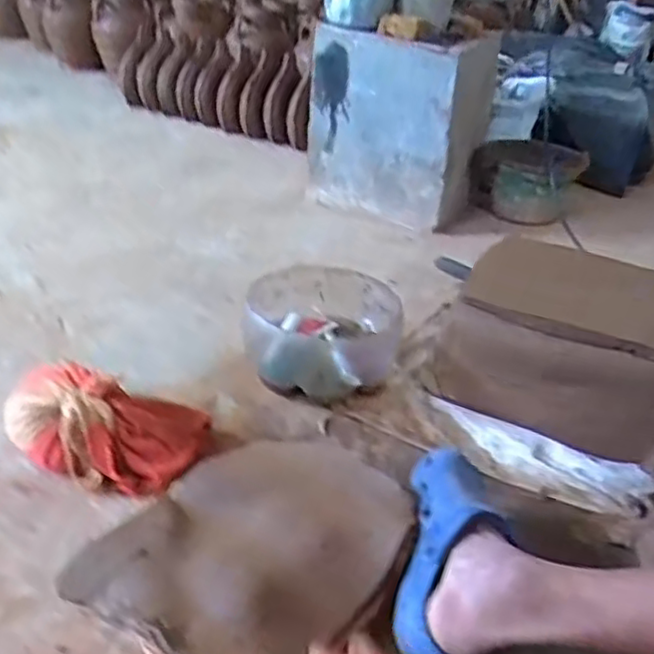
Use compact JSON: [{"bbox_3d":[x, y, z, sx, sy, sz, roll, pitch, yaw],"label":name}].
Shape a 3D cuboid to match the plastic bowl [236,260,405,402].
[{"bbox_3d":[-0.010,0.018,1.076,0.230,0.150,0.231,3,32,-2],"label":"plastic bowl"}]

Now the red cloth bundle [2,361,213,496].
[{"bbox_3d":[-0.293,0.124,0.877,0.250,0.093,0.145,13,31,10],"label":"red cloth bundle"}]

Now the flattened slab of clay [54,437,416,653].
[{"bbox_3d":[-0.077,0.222,0.719,0.275,0.047,0.316,22,36,27],"label":"flattened slab of clay"}]

